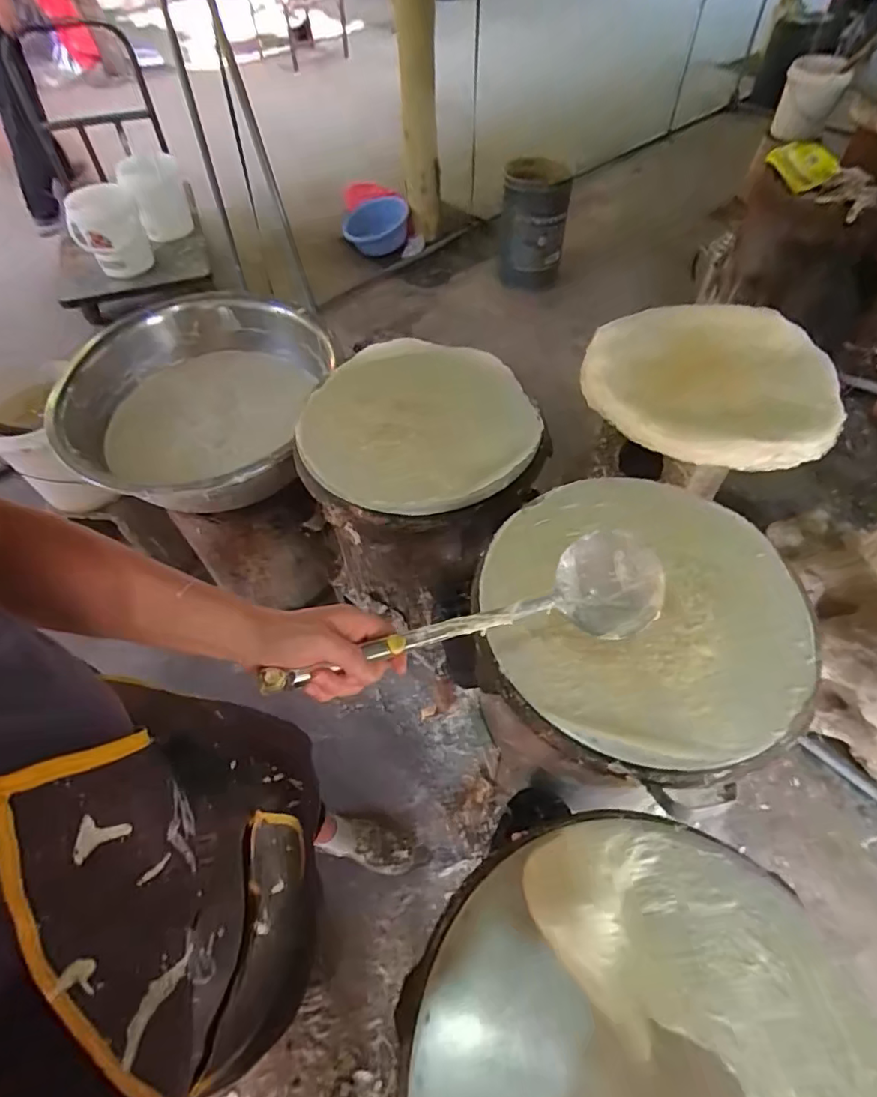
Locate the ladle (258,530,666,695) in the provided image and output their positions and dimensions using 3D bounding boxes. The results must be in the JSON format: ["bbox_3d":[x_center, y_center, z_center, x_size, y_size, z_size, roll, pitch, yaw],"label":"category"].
[{"bbox_3d":[0.031,0.063,0.475,0.352,0.051,0.090,-12,58,-16],"label":"ladle"}]

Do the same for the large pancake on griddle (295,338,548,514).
[{"bbox_3d":[-0.035,-0.214,0.899,0.372,0.038,0.387,-16,56,-10],"label":"large pancake on griddle"}]

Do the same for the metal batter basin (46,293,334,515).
[{"bbox_3d":[-0.497,-0.303,1.125,0.494,0.173,0.541,-1,55,1],"label":"metal batter basin"}]

